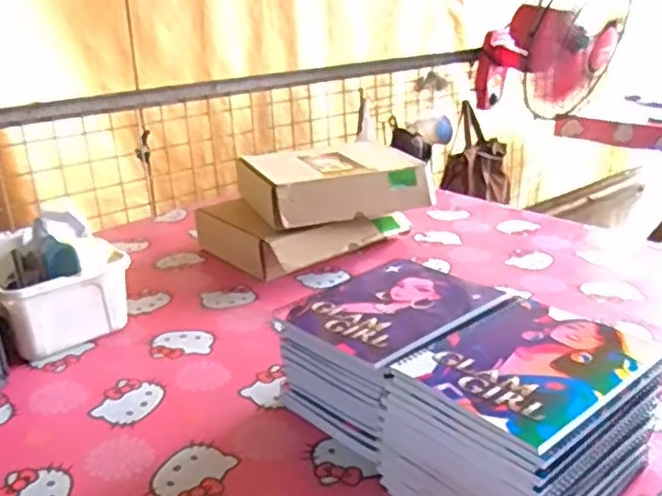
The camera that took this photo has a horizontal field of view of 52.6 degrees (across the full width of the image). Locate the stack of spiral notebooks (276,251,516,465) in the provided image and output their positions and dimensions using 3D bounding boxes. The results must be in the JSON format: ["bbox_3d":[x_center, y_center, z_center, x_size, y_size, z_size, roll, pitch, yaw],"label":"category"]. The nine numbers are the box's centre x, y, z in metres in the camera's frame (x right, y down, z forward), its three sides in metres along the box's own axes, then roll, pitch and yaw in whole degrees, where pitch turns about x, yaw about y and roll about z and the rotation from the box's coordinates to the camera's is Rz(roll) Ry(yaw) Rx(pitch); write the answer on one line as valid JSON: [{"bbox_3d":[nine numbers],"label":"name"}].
[{"bbox_3d":[0.064,0.114,0.705,0.193,0.126,0.164,-18,27,-36],"label":"stack of spiral notebooks"}]

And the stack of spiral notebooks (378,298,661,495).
[{"bbox_3d":[0.168,0.153,0.586,0.196,0.123,0.151,-19,27,-37],"label":"stack of spiral notebooks"}]

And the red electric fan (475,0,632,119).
[{"bbox_3d":[0.571,-0.530,1.760,0.352,0.382,0.344,4,22,12],"label":"red electric fan"}]

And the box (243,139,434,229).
[{"bbox_3d":[0.005,-0.110,1.155,0.288,0.083,0.211,-10,23,-21],"label":"box"}]

